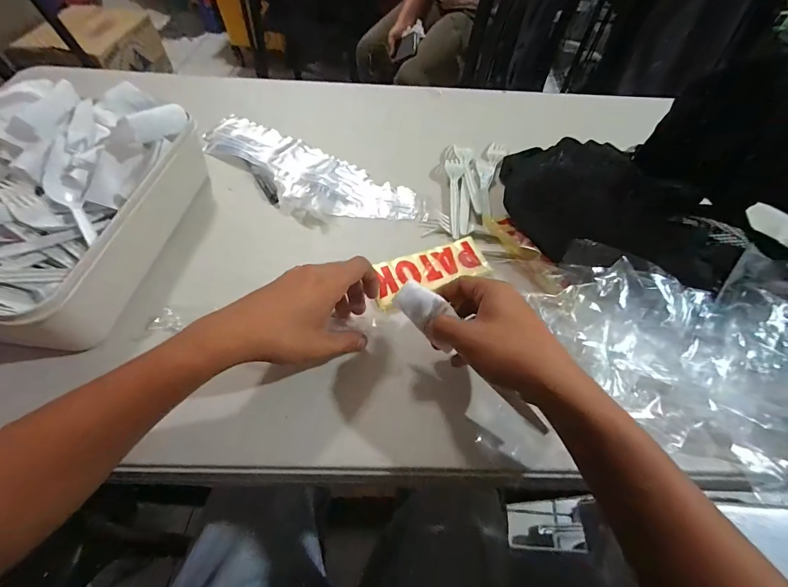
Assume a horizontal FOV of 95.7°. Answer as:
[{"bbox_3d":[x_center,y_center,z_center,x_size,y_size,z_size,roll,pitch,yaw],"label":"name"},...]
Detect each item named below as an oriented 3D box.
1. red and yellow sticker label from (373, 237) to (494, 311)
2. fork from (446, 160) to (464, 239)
[{"bbox_3d":[0.039,-0.025,0.384,0.129,0.005,0.054,-19,60,-15],"label":"red and yellow sticker label"},{"bbox_3d":[0.081,-0.123,0.455,0.022,0.014,0.130,2,56,-2],"label":"fork"}]

